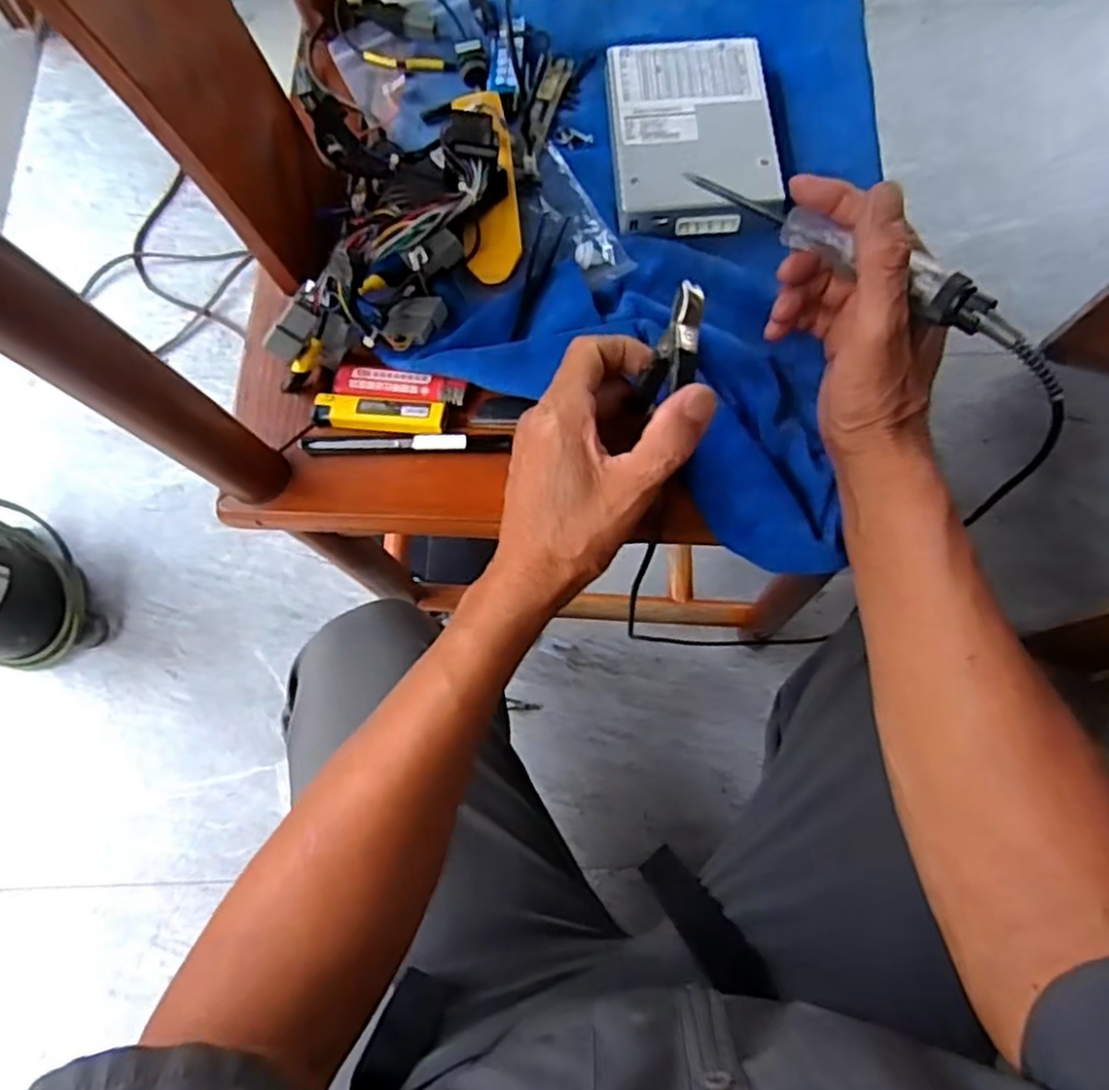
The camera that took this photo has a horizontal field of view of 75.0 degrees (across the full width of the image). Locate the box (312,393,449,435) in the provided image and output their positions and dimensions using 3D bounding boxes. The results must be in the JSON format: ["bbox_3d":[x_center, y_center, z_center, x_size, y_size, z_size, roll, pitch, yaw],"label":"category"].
[{"bbox_3d":[-0.106,-0.079,0.437,0.079,0.008,0.021,6,73,1],"label":"box"}]

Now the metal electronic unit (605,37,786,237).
[{"bbox_3d":[0.090,-0.274,0.484,0.104,0.026,0.140,-3,73,-1],"label":"metal electronic unit"}]

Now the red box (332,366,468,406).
[{"bbox_3d":[-0.096,-0.097,0.446,0.082,0.010,0.023,9,73,2],"label":"red box"}]

